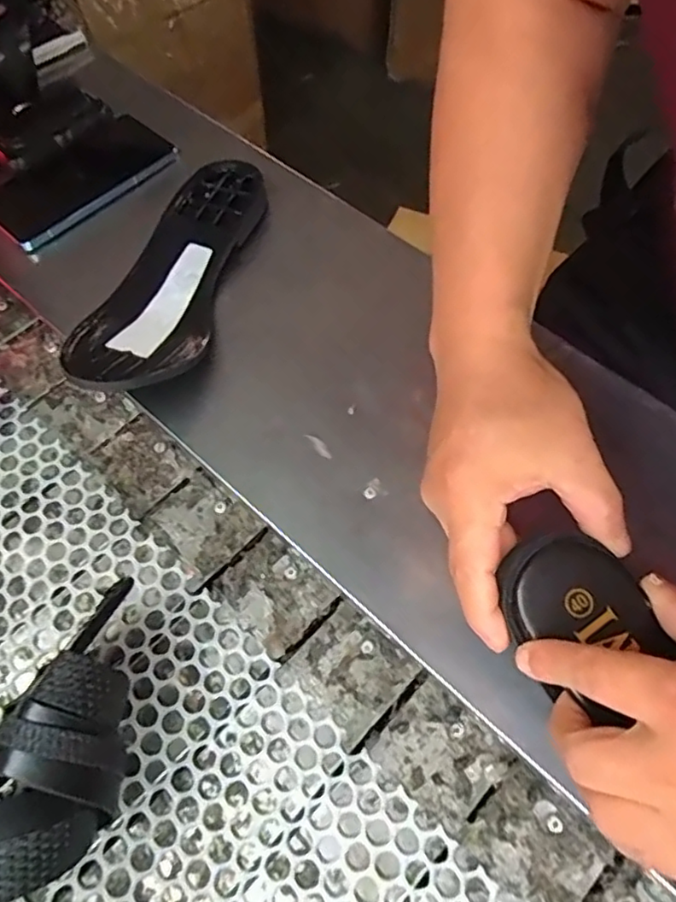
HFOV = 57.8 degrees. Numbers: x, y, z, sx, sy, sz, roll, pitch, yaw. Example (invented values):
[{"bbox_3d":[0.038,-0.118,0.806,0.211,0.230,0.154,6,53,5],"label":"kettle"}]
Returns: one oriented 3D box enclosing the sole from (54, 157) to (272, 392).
[{"bbox_3d":[-0.124,-0.135,0.448,0.087,0.048,0.247,11,62,6],"label":"sole"}]

